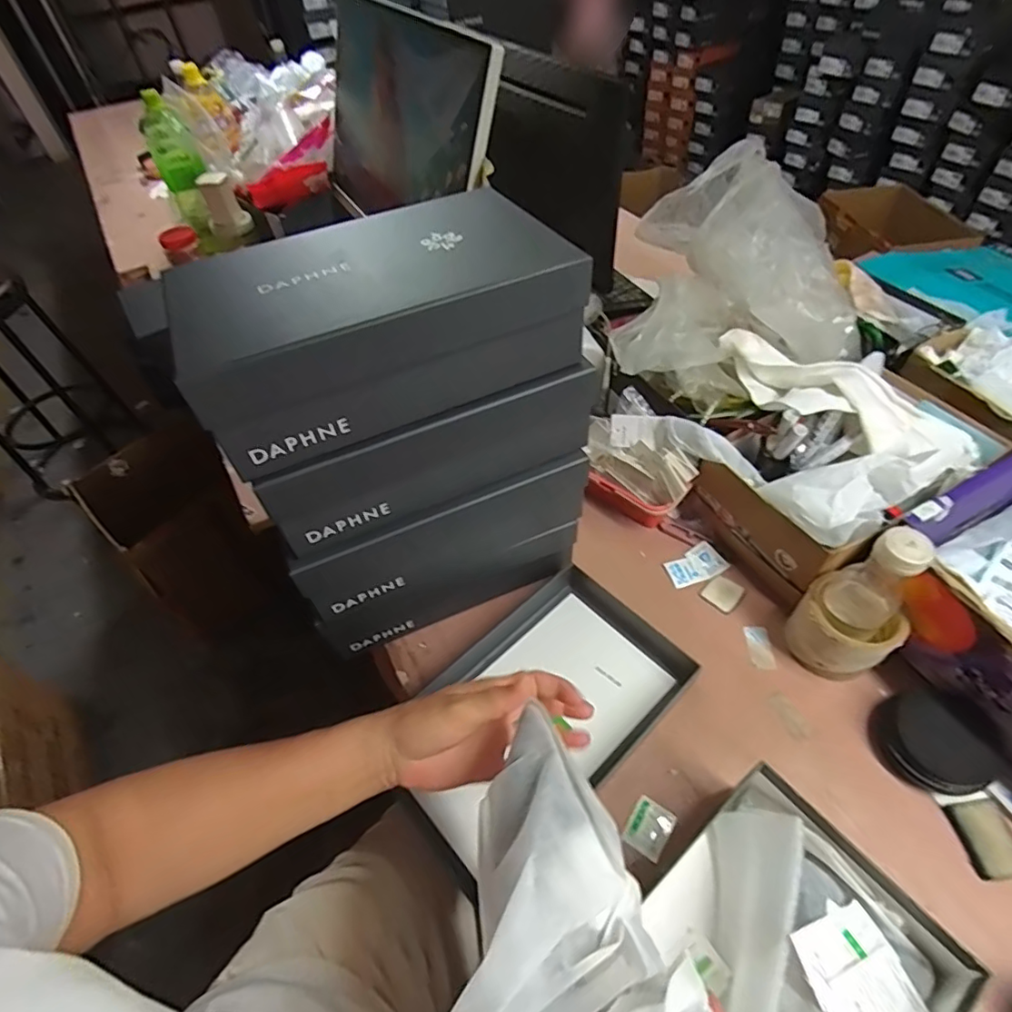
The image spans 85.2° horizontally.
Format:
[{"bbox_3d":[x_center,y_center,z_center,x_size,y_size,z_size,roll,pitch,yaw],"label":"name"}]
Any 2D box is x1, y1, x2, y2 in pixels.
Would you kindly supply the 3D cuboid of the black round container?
[{"bbox_3d":[0.414,0.222,0.527,0.098,0.031,0.091,-2,51,3],"label":"black round container"}]

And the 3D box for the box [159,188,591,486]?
[{"bbox_3d":[-0.101,-0.155,0.452,0.297,0.103,0.155,-24,53,-14],"label":"box"}]

